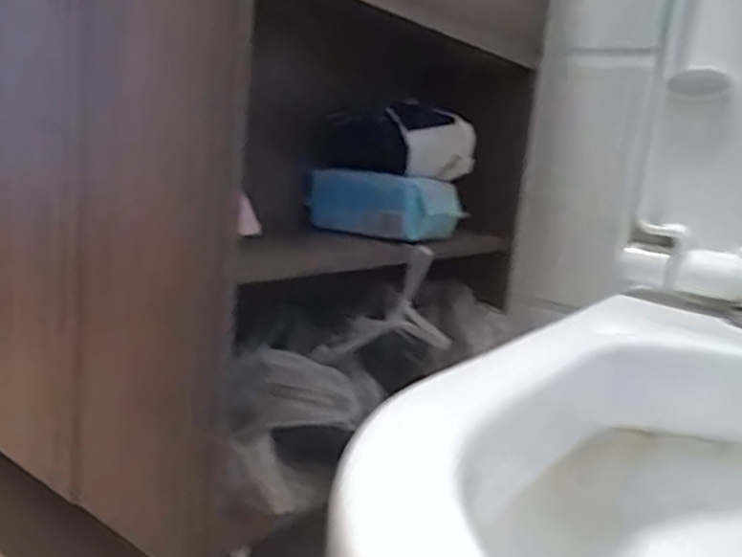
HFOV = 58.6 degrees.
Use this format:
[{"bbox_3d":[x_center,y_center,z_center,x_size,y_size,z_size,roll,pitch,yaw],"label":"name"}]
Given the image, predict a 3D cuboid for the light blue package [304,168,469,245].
[{"bbox_3d":[0.020,-0.083,0.730,0.148,0.066,0.098,13,15,31],"label":"light blue package"}]

